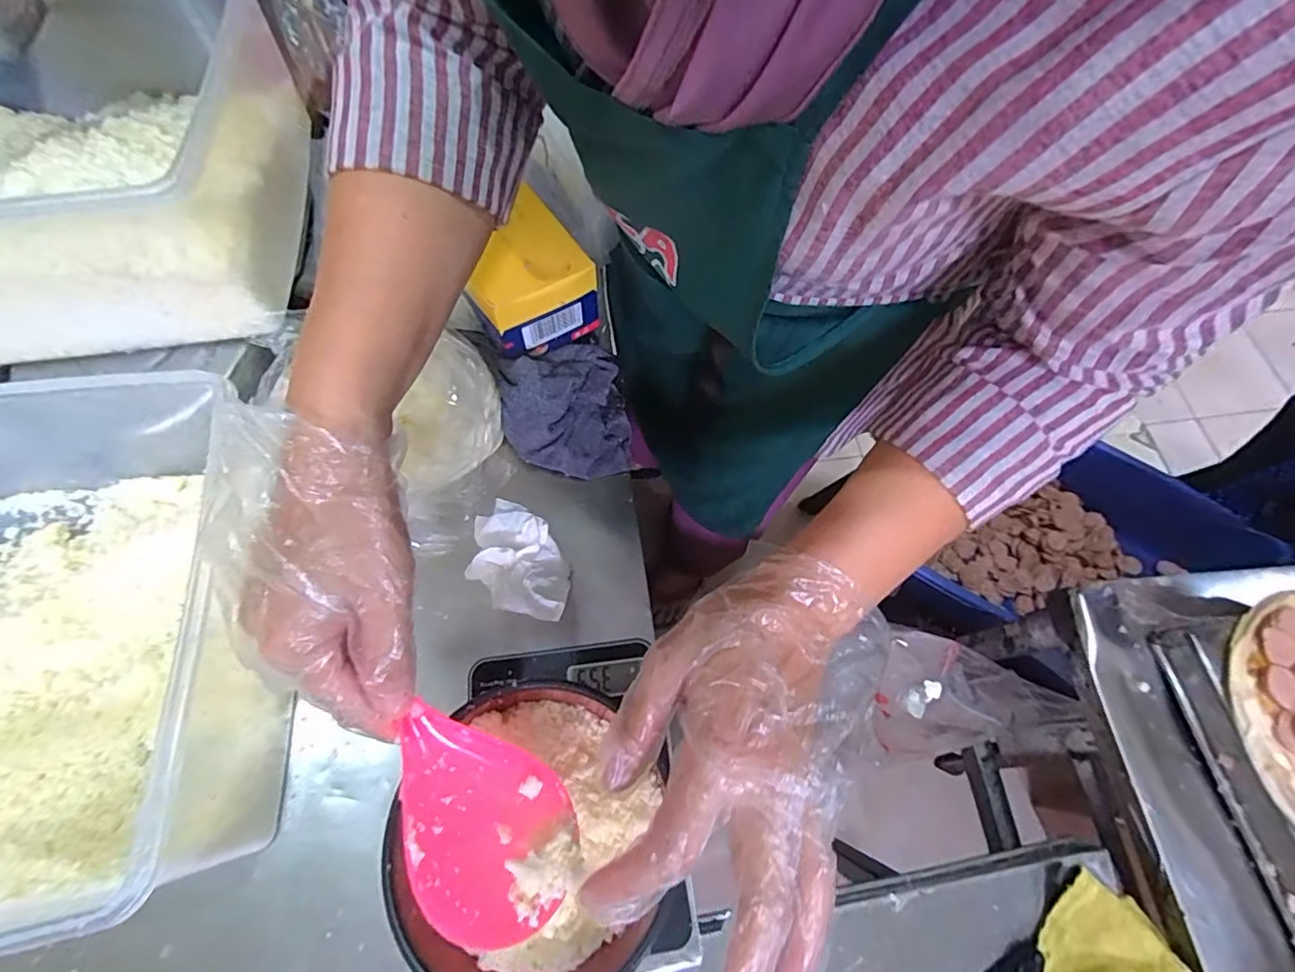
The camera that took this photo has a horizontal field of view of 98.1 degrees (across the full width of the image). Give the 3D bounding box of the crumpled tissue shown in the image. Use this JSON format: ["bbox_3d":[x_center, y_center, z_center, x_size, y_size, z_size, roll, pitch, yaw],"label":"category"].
[{"bbox_3d":[-0.093,0.057,0.402,0.061,0.056,0.105,-25,69,-14],"label":"crumpled tissue"}]

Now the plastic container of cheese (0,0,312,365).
[{"bbox_3d":[-0.465,-0.248,0.404,0.375,0.126,0.322,-12,65,-6],"label":"plastic container of cheese"}]

